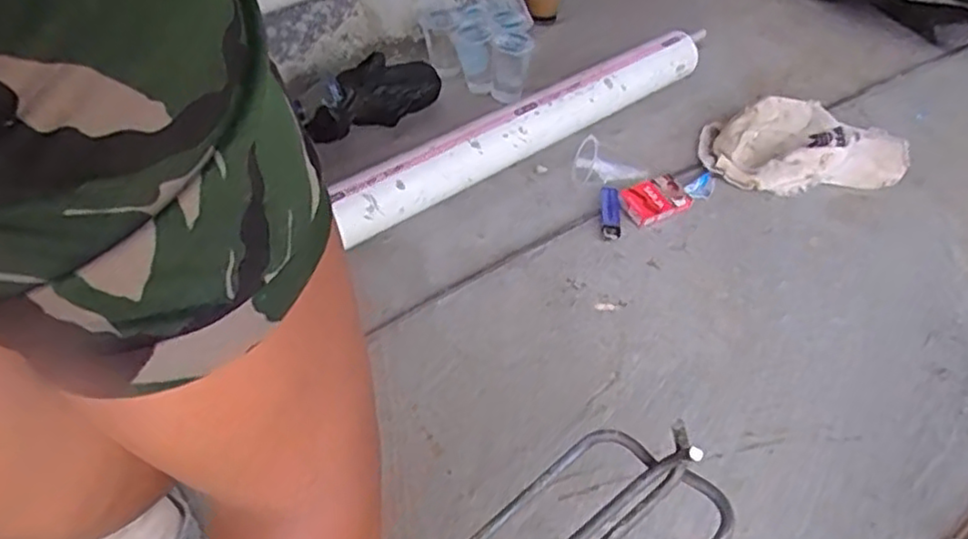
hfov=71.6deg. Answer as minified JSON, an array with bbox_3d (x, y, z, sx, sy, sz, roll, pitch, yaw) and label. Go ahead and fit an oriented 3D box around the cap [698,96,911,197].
[{"bbox_3d":[0.462,-0.186,0.976,0.296,0.058,0.181,-4,44,-4],"label":"cap"}]

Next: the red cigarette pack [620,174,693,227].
[{"bbox_3d":[0.228,-0.092,0.902,0.092,0.020,0.063,-26,63,-16],"label":"red cigarette pack"}]

